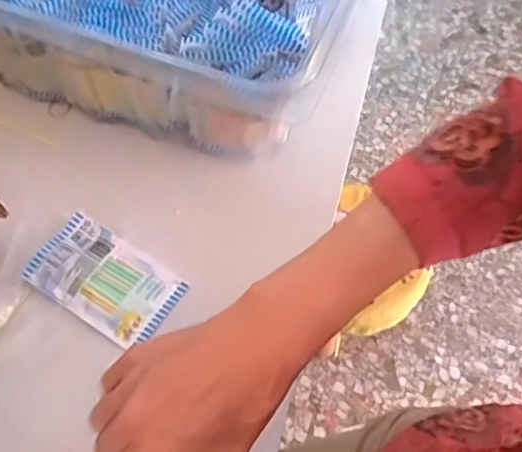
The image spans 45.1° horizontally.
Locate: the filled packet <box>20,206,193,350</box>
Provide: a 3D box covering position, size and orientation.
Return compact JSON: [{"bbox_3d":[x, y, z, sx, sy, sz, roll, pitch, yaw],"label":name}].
[{"bbox_3d":[-0.114,0.039,0.457,0.104,0.014,0.064,30,62,15],"label":"filled packet"}]

